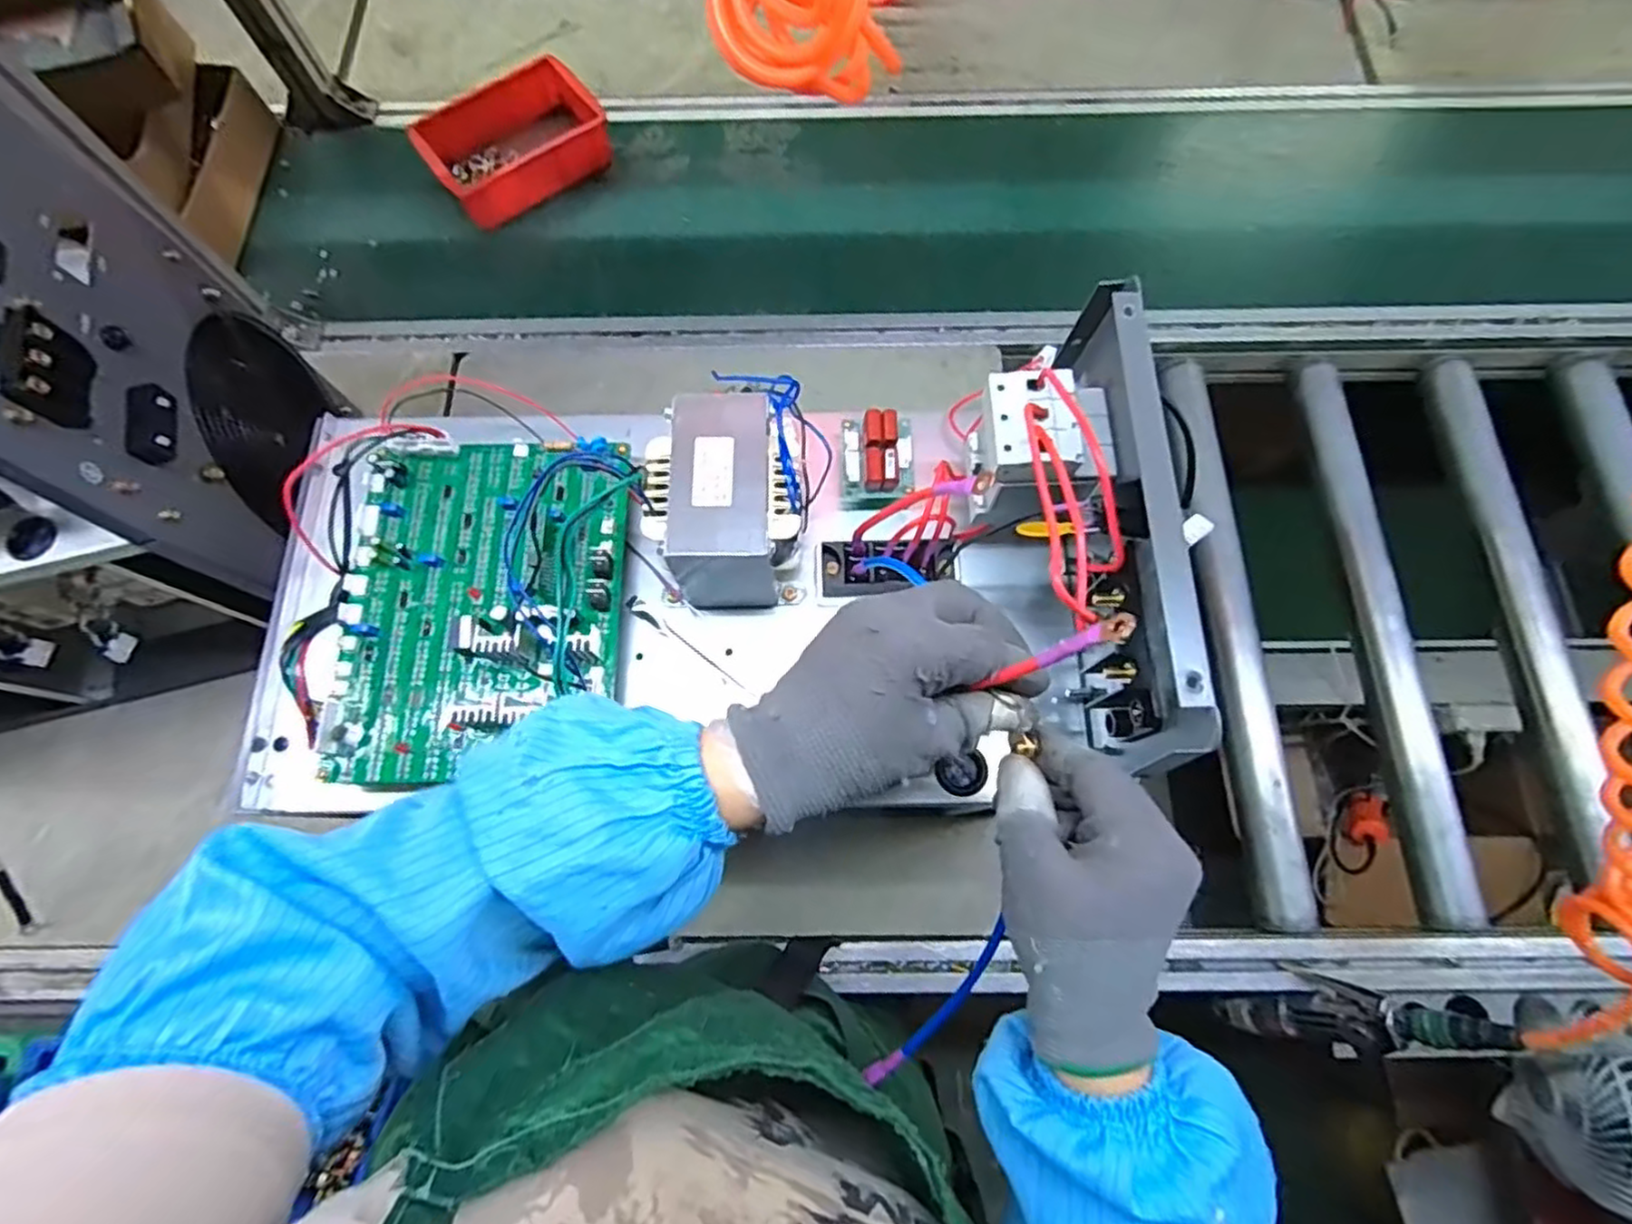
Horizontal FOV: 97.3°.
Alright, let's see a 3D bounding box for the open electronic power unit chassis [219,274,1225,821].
[{"bbox_3d":[-0.077,-0.023,0.412,0.501,0.116,0.226,-6,72,10],"label":"open electronic power unit chassis"}]

